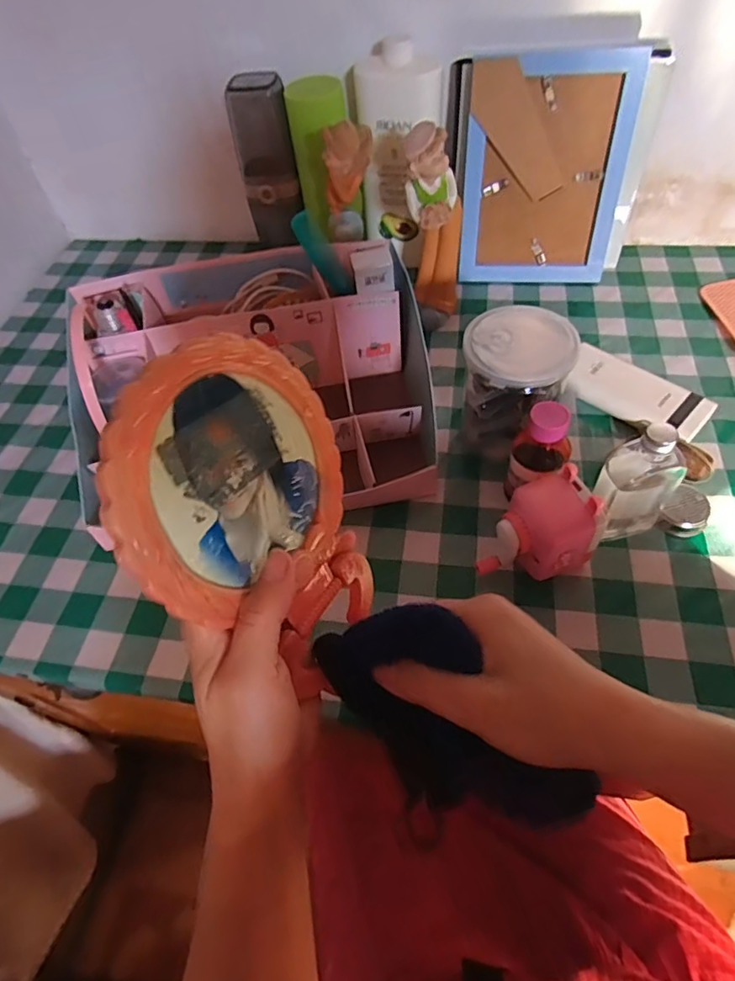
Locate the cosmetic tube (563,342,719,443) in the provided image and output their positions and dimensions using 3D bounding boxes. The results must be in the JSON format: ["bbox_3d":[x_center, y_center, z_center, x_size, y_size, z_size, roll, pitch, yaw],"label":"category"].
[{"bbox_3d":[0.258,-0.093,0.521,0.055,0.025,0.130,-40,61,-21],"label":"cosmetic tube"}]

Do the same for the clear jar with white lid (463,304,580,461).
[{"bbox_3d":[0.123,-0.082,0.465,0.082,0.114,0.088,-3,55,4],"label":"clear jar with white lid"}]

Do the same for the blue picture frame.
[{"bbox_3d":[0.189,-0.338,0.585,0.165,0.212,0.023,3,41,9],"label":"blue picture frame"}]

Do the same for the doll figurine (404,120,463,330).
[{"bbox_3d":[0.067,-0.262,0.547,0.052,0.193,0.055,8,56,11],"label":"doll figurine"}]

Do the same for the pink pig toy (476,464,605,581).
[{"bbox_3d":[0.127,0.033,0.412,0.081,0.079,0.058,-13,55,-4],"label":"pink pig toy"}]

